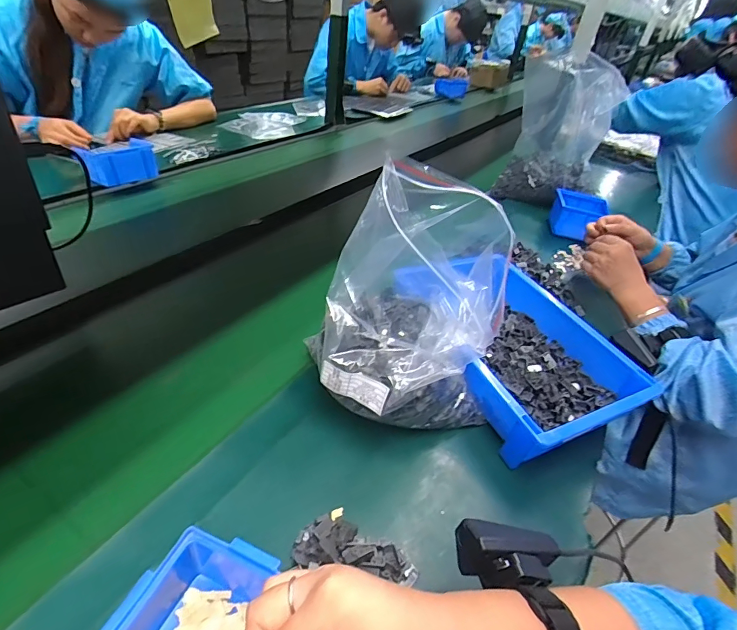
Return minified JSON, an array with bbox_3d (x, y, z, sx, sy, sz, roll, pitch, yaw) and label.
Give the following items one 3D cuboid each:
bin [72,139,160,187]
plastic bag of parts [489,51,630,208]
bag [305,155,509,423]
[{"bbox_3d":[-0.520,-0.316,0.884,0.094,0.074,0.132,30,43,25],"label":"bin"},{"bbox_3d":[0.463,-0.440,1.042,0.239,0.320,0.156,21,39,15],"label":"plastic bag of parts"},{"bbox_3d":[0.051,0.001,0.439,0.164,0.269,0.168,22,39,14],"label":"bag"}]

